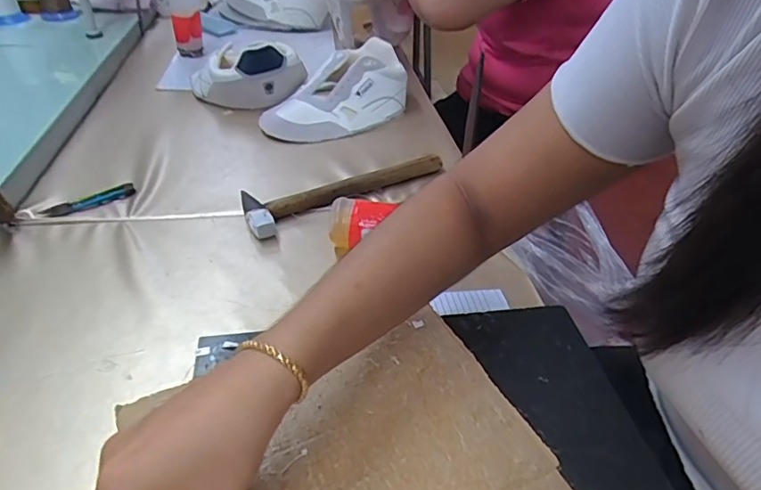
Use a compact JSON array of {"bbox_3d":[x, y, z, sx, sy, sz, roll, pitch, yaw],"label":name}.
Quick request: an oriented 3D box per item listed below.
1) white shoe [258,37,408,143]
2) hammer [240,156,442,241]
[{"bbox_3d":[-0.066,-0.226,0.760,0.239,0.088,0.131,-25,46,-32],"label":"white shoe"},{"bbox_3d":[-0.037,-0.065,0.608,0.254,0.031,0.060,-18,43,-26],"label":"hammer"}]

